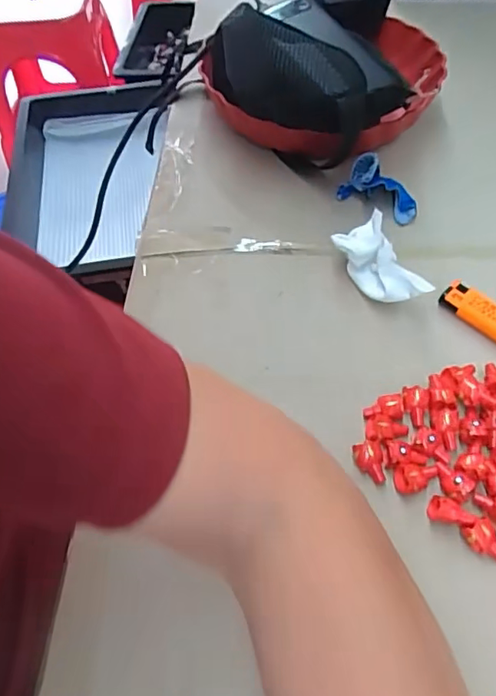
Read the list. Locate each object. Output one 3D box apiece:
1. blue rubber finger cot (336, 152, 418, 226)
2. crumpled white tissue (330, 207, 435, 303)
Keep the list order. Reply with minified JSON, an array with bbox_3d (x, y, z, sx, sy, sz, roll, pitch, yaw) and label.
[{"bbox_3d":[0.115,-0.139,0.456,0.068,0.043,0.026,29,60,21],"label":"blue rubber finger cot"},{"bbox_3d":[0.097,-0.058,0.391,0.031,0.042,0.076,-22,57,-14],"label":"crumpled white tissue"}]

